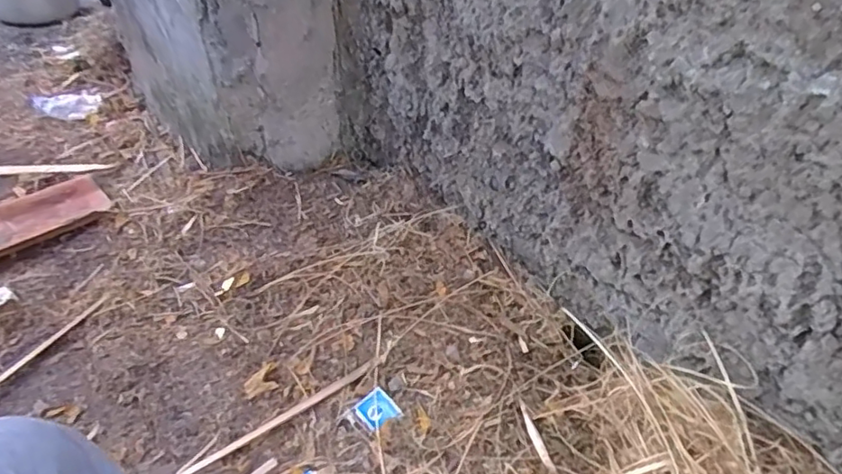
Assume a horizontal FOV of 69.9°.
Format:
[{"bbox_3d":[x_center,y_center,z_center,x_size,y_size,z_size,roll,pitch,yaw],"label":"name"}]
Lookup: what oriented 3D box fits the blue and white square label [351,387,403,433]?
[{"bbox_3d":[-0.075,0.294,1.016,0.060,0.004,0.064,-38,58,-19],"label":"blue and white square label"}]

